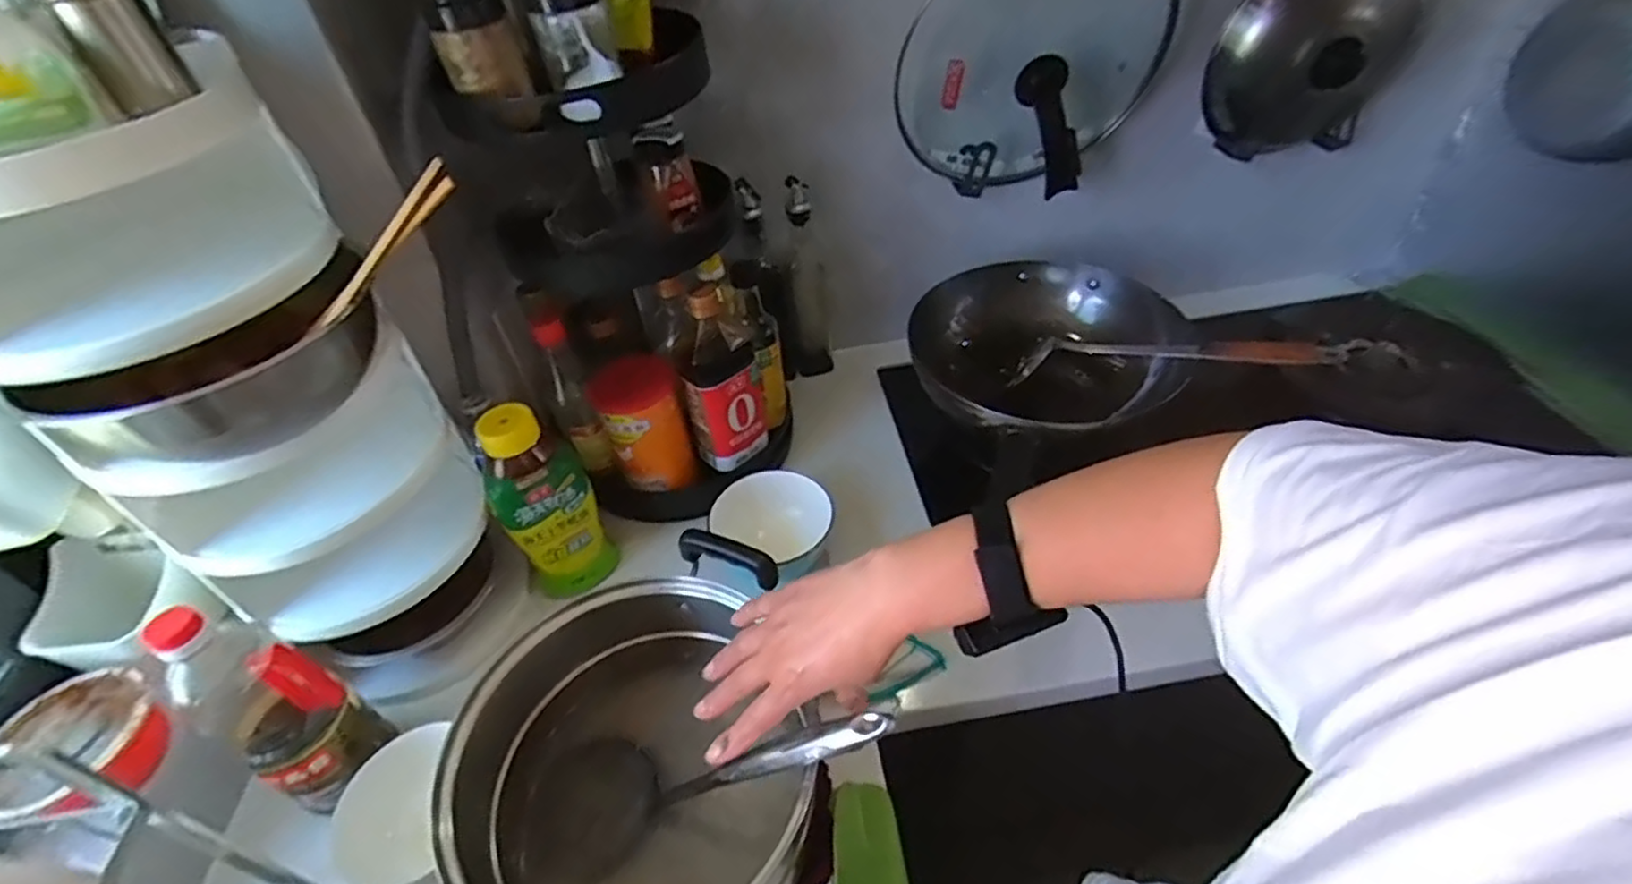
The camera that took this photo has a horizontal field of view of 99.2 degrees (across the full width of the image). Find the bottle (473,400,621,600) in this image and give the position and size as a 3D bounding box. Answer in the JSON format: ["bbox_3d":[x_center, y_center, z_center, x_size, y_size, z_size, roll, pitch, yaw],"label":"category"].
[{"bbox_3d":[-0.281,0.066,0.726,0.075,0.227,0.073,2,46,9],"label":"bottle"}]

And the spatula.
[{"bbox_3d":[0.400,-0.096,0.742,0.362,0.032,0.067,3,44,29],"label":"spatula"}]

